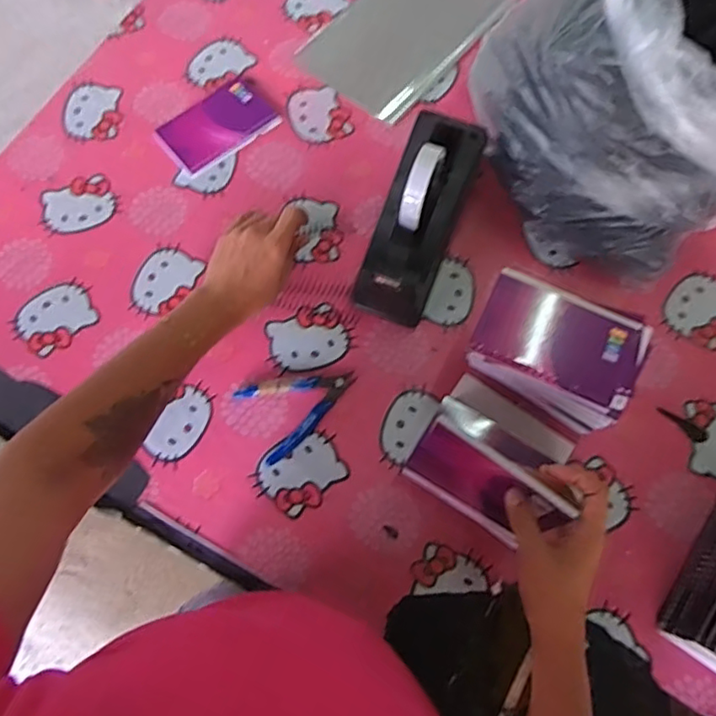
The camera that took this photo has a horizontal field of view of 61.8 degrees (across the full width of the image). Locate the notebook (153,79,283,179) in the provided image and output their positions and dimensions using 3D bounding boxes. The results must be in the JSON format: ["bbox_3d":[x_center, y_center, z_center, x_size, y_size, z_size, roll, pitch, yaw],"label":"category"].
[{"bbox_3d":[-0.169,-0.277,0.721,0.132,0.007,0.084,-38,75,-11],"label":"notebook"}]

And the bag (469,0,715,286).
[{"bbox_3d":[0.348,-0.266,0.605,0.407,0.210,0.282,-15,72,-3],"label":"bag"}]

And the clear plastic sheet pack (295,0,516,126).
[{"bbox_3d":[0.057,-0.413,0.754,0.165,0.026,0.231,41,77,13],"label":"clear plastic sheet pack"}]

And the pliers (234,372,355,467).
[{"bbox_3d":[-0.059,0.060,0.610,0.119,0.011,0.081,-11,72,-2],"label":"pliers"}]

